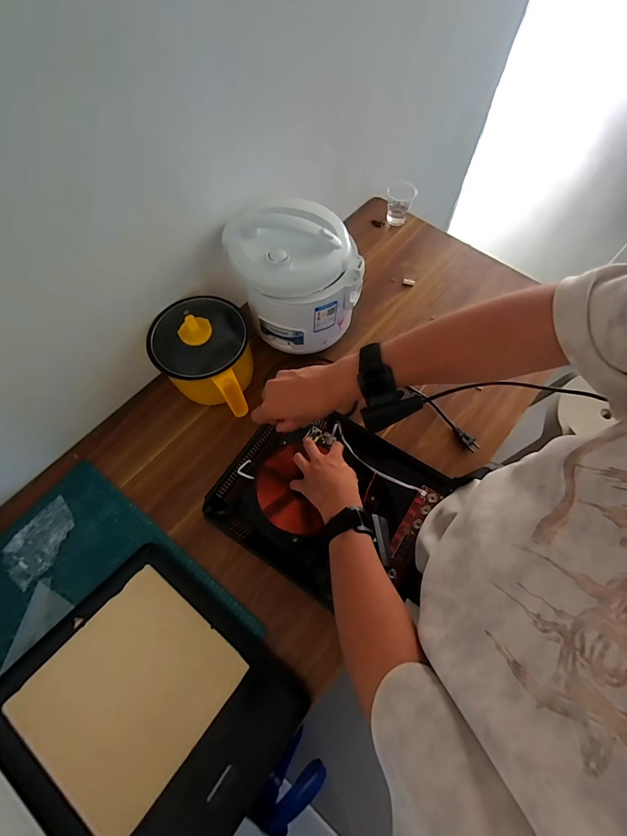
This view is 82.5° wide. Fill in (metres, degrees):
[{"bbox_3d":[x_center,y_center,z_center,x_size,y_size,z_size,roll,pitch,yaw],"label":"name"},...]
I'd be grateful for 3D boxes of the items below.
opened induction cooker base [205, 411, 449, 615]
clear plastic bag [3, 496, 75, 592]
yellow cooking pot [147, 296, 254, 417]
[{"bbox_3d":[0.029,0.137,0.603,0.343,0.053,0.271,31,70,13],"label":"opened induction cooker base"},{"bbox_3d":[-0.451,0.205,0.594,0.070,0.040,0.134,21,68,9],"label":"clear plastic bag"},{"bbox_3d":[-0.193,-0.109,0.659,0.160,0.146,0.209,-27,69,-11],"label":"yellow cooking pot"}]

